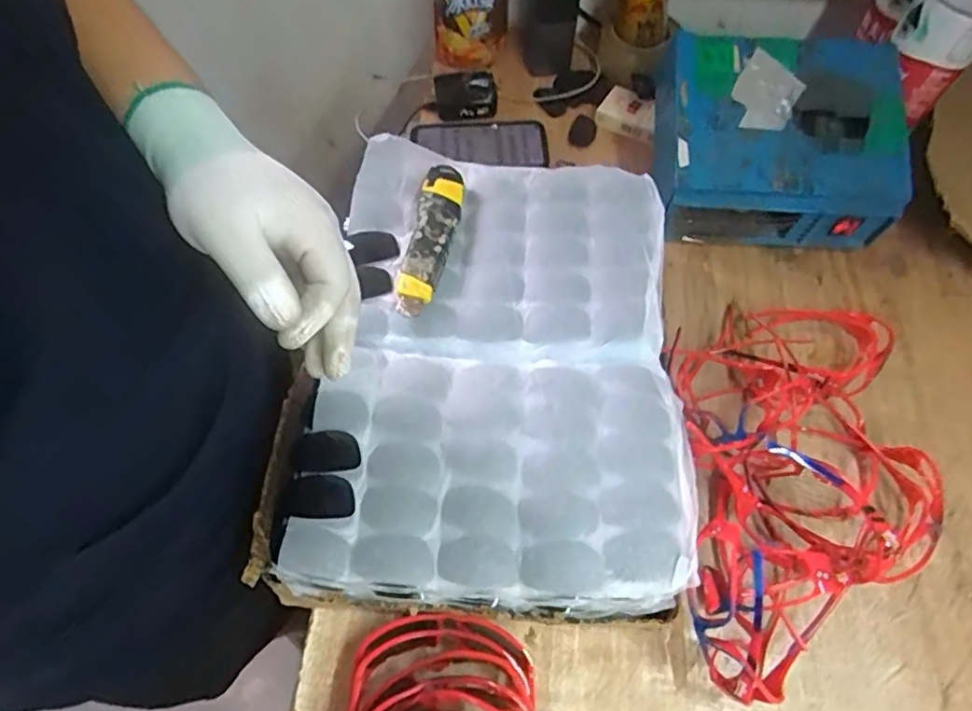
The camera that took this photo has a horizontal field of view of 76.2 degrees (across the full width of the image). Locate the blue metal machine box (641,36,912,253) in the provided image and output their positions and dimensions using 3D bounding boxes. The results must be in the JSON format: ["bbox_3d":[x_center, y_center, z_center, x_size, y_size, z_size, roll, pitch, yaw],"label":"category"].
[{"bbox_3d":[0.294,-0.215,0.659,0.238,0.144,0.186,6,60,3],"label":"blue metal machine box"}]

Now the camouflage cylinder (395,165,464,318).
[{"bbox_3d":[-0.047,-0.100,0.540,0.039,0.034,0.146,9,61,5],"label":"camouflage cylinder"}]

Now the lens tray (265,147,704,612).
[{"bbox_3d":[0.009,-0.006,0.497,0.278,0.050,0.373,5,60,2],"label":"lens tray"}]

